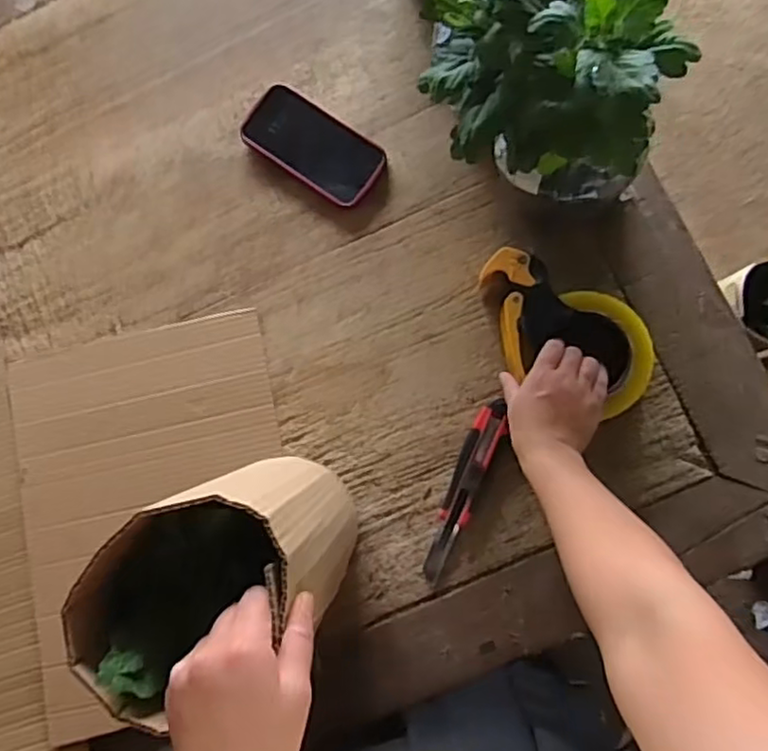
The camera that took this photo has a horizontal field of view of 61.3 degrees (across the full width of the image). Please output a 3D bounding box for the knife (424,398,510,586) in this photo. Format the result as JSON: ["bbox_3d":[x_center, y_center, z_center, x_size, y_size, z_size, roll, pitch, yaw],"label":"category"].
[{"bbox_3d":[0.079,0.115,0.654,0.031,0.013,0.190,23,86,8],"label":"knife"}]

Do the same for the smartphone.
[{"bbox_3d":[-0.079,-0.254,0.716,0.160,0.012,0.081,35,88,8],"label":"smartphone"}]

